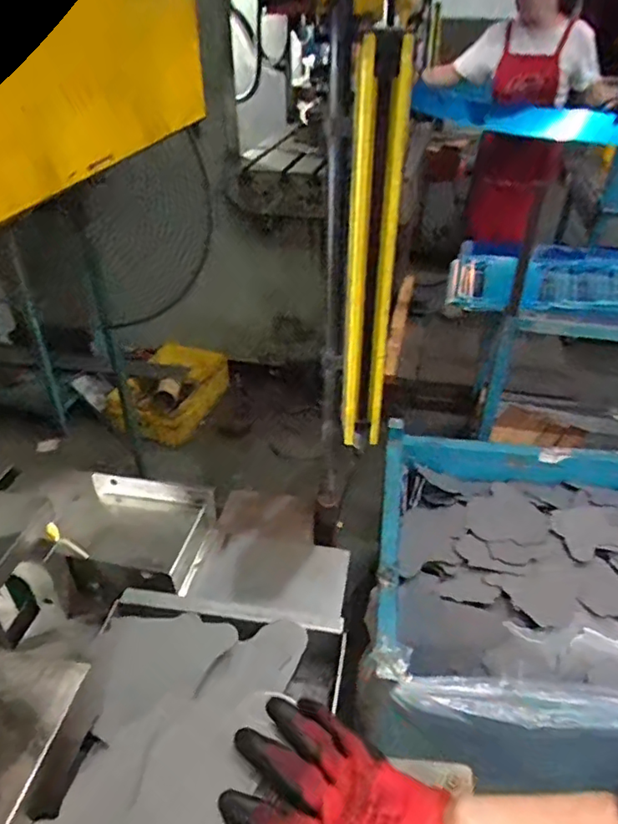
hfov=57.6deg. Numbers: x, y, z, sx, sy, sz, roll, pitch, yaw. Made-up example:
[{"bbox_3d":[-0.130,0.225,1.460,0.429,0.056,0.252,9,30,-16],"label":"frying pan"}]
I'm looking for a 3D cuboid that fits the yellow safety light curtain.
[{"bbox_3d":[0.079,-0.170,0.697,0.063,0.476,0.051,-4,36,-5],"label":"yellow safety light curtain"}]

